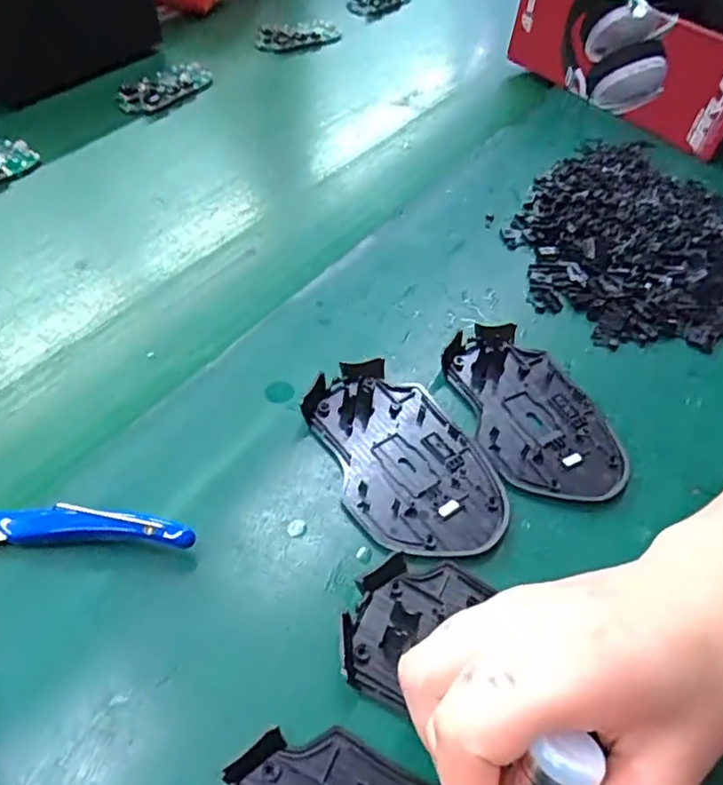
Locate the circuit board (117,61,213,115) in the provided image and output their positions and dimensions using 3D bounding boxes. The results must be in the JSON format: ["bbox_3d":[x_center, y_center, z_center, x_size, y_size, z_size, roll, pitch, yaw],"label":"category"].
[{"bbox_3d":[-0.175,-0.273,0.551,0.039,0.019,0.094,25,52,16],"label":"circuit board"}]

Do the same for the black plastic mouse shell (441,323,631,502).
[{"bbox_3d":[0.093,0.008,0.334,0.074,0.011,0.114,-12,52,-14],"label":"black plastic mouse shell"}]

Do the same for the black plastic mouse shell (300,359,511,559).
[{"bbox_3d":[0.022,0.029,0.306,0.074,0.012,0.112,-16,53,-18],"label":"black plastic mouse shell"}]

